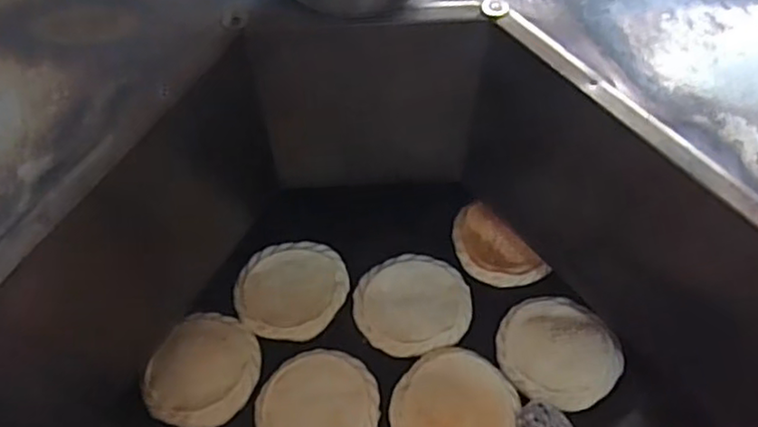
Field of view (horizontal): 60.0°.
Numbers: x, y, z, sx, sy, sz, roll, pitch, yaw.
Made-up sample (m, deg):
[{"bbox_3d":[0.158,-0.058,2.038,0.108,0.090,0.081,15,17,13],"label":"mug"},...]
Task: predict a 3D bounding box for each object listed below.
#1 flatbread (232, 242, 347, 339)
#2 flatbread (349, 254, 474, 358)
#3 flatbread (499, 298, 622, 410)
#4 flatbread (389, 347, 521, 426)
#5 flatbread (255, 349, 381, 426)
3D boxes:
[{"bbox_3d":[-0.105,0.091,0.790,0.129,0.012,0.124,4,57,4],"label":"flatbread"},{"bbox_3d":[0.040,0.106,0.776,0.132,0.014,0.122,0,57,1],"label":"flatbread"},{"bbox_3d":[0.198,0.151,0.732,0.120,0.028,0.134,-22,59,-13],"label":"flatbread"},{"bbox_3d":[0.080,0.206,0.695,0.129,0.033,0.126,0,57,1],"label":"flatbread"},{"bbox_3d":[-0.065,0.210,0.702,0.126,0.022,0.132,0,57,1],"label":"flatbread"}]

